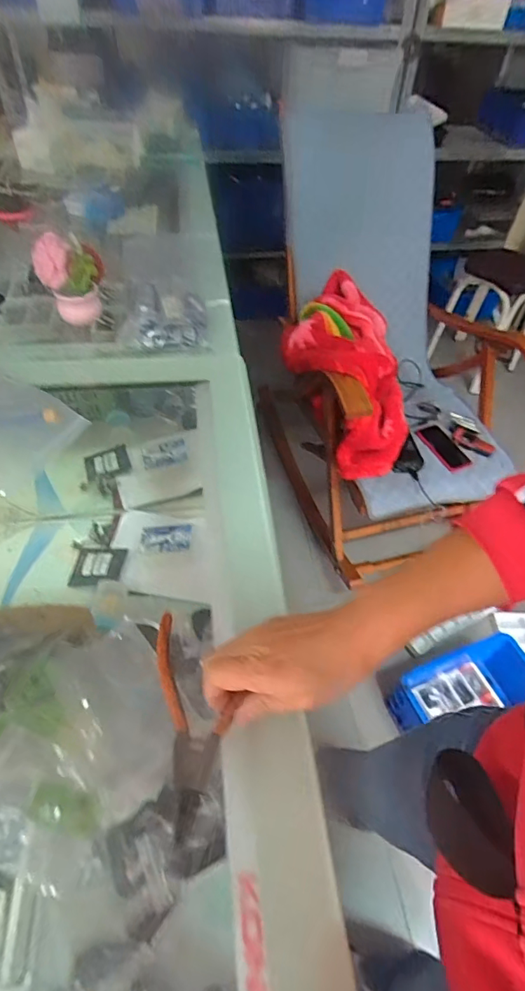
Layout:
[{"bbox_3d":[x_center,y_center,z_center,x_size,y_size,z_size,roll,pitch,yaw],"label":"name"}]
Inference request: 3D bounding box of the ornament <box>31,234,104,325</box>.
[{"bbox_3d":[-0.250,-0.286,0.621,0.077,0.105,0.060,-11,52,-13],"label":"ornament"}]

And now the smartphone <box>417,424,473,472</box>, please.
[{"bbox_3d":[0.486,-0.129,1.281,0.085,0.015,0.156,-25,64,-20],"label":"smartphone"}]

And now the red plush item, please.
[{"bbox_3d":[0.229,-0.343,1.263,0.337,0.264,0.561,9,50,4],"label":"red plush item"}]

